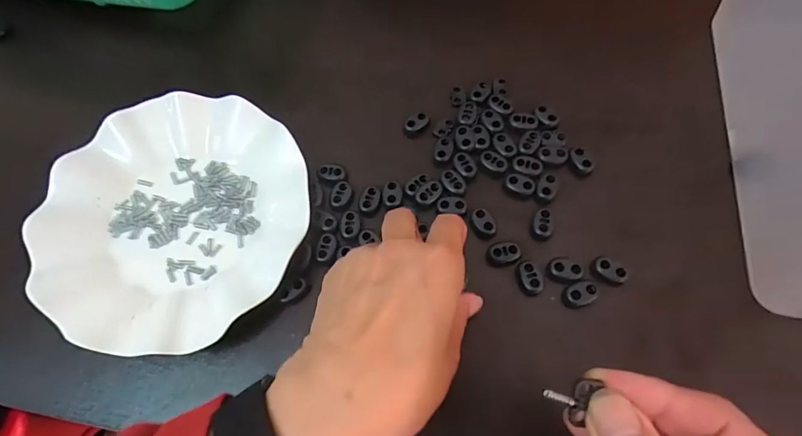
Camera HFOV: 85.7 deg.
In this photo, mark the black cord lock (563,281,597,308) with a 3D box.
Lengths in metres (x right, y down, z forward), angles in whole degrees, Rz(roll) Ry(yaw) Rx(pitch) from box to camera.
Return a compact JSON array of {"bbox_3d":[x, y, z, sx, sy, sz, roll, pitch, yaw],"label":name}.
[{"bbox_3d":[0.113,0.047,0.269,0.021,0.006,0.014,-18,74,-7],"label":"black cord lock"}]

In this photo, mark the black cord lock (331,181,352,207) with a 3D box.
[{"bbox_3d":[-0.042,-0.017,0.304,0.013,0.004,0.019,11,72,2],"label":"black cord lock"}]

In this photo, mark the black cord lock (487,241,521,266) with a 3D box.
[{"bbox_3d":[0.067,0.024,0.283,0.021,0.010,0.015,-1,72,-2],"label":"black cord lock"}]

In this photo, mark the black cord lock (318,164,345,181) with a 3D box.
[{"bbox_3d":[-0.050,-0.033,0.312,0.019,0.004,0.011,6,72,0],"label":"black cord lock"}]

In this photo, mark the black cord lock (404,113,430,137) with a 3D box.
[{"bbox_3d":[0.012,-0.070,0.326,0.020,0.009,0.011,-38,77,-12],"label":"black cord lock"}]

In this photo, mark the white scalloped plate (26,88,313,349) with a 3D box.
[{"bbox_3d":[-0.156,-0.004,0.294,0.171,0.034,0.174,0,72,-2],"label":"white scalloped plate"}]

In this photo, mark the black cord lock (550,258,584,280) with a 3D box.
[{"bbox_3d":[0.107,0.032,0.275,0.022,0.009,0.014,0,72,-2],"label":"black cord lock"}]

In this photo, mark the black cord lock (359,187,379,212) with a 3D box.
[{"bbox_3d":[-0.022,-0.014,0.300,0.013,0.004,0.019,24,73,6],"label":"black cord lock"}]

